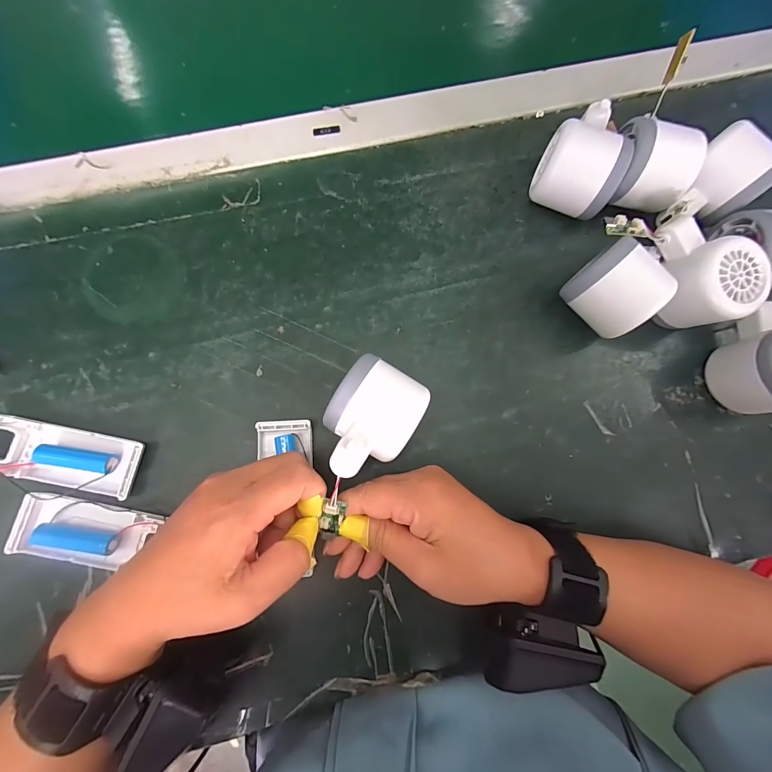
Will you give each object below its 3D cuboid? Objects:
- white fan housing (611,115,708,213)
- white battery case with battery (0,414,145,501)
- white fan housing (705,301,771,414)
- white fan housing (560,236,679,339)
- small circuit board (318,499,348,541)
[{"bbox_3d":[0.210,-0.171,0.288,0.059,0.056,0.054,17,81,-1],"label":"white fan housing"},{"bbox_3d":[-0.228,0.050,0.248,0.104,0.015,0.042,12,81,-2],"label":"white battery case with battery"},{"bbox_3d":[0.288,-0.018,0.267,0.064,0.053,0.079,34,81,2],"label":"white fan housing"},{"bbox_3d":[0.172,-0.069,0.272,0.049,0.055,0.059,-43,86,-8],"label":"white fan housing"},{"bbox_3d":[-0.035,0.086,0.228,0.014,0.005,0.030,9,113,-2],"label":"small circuit board"}]

